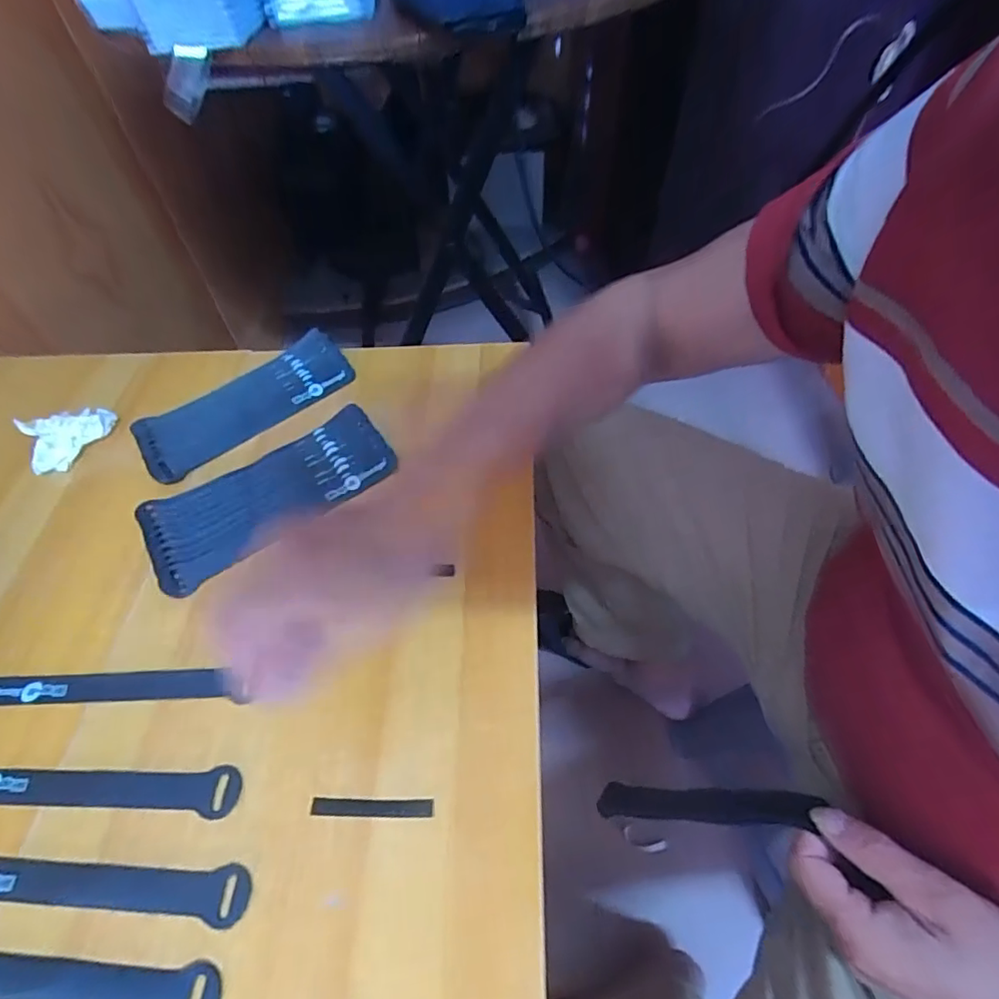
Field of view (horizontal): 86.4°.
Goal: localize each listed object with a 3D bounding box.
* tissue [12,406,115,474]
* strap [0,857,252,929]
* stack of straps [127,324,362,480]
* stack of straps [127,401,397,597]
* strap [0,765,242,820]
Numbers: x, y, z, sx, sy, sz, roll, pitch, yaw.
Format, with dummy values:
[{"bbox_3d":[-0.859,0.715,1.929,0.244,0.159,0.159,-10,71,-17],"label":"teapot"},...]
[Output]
[{"bbox_3d":[-0.392,-0.060,0.482,0.043,0.035,0.076,29,60,21],"label":"tissue"},{"bbox_3d":[-0.234,0.212,0.293,0.195,0.004,0.024,1,54,3],"label":"strap"},{"bbox_3d":[-0.244,-0.098,0.510,0.199,0.011,0.091,-34,59,-20],"label":"stack of straps"},{"bbox_3d":[-0.189,-0.008,0.442,0.200,0.016,0.090,-28,58,-17],"label":"stack of straps"},{"bbox_3d":[-0.254,0.175,0.323,0.194,0.004,0.024,0,54,3],"label":"strap"}]

